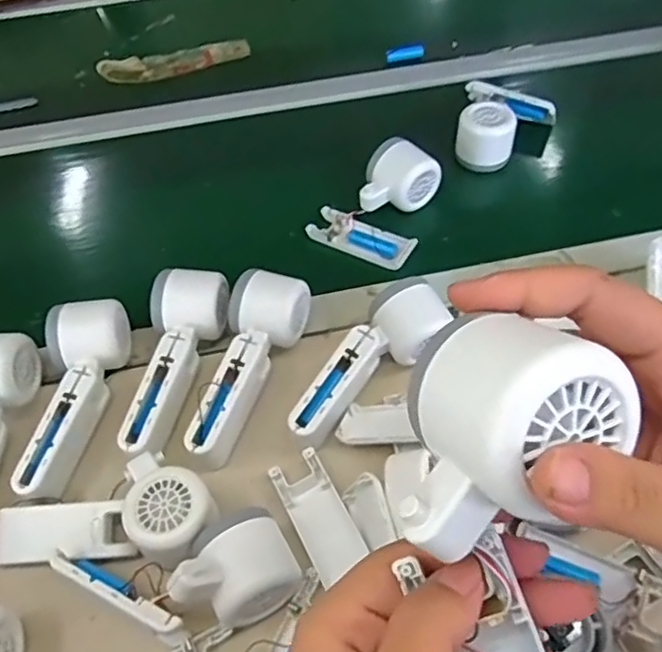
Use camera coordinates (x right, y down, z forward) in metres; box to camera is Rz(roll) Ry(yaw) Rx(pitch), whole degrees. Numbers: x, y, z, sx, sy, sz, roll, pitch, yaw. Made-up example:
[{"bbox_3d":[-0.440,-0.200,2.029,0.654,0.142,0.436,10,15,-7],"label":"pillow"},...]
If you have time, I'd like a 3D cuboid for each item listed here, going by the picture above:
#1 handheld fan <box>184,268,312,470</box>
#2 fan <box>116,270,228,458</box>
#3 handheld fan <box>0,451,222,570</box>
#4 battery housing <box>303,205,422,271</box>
[{"bbox_3d":[-0.065,0.032,0.505,0.057,0.056,0.158,10,54,10],"label":"handheld fan"},{"bbox_3d":[-0.123,0.032,0.505,0.059,0.057,0.156,1,53,4],"label":"fan"},{"bbox_3d":[-0.160,0.136,0.444,0.160,0.042,0.080,-12,52,9],"label":"handheld fan"},{"bbox_3d":[0.028,-0.090,0.613,0.105,0.017,0.040,24,58,20],"label":"battery housing"}]

